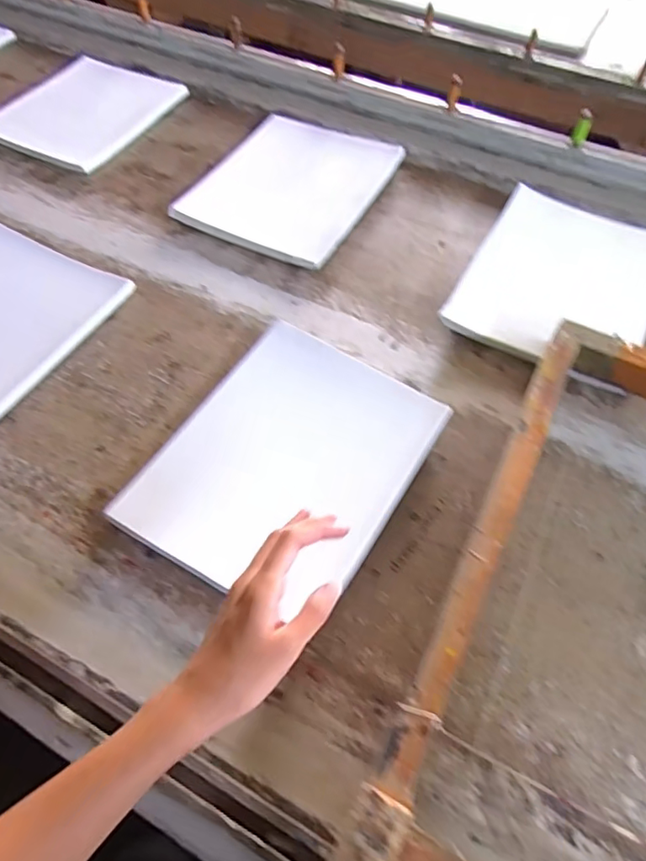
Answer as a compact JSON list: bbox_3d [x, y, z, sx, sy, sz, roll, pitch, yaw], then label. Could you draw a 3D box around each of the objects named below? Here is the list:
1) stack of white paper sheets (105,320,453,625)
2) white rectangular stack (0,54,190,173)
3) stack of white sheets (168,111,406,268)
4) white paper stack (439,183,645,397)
[{"bbox_3d":[-0.032,0.028,0.525,0.213,0.029,0.261,29,61,17],"label":"stack of white paper sheets"},{"bbox_3d":[-0.376,-0.503,0.865,0.232,0.015,0.251,23,62,11],"label":"white rectangular stack"},{"bbox_3d":[-0.042,-0.343,0.769,0.226,0.023,0.271,25,60,14],"label":"stack of white sheets"},{"bbox_3d":[0.290,-0.180,0.669,0.210,0.024,0.274,26,60,15],"label":"white paper stack"}]

